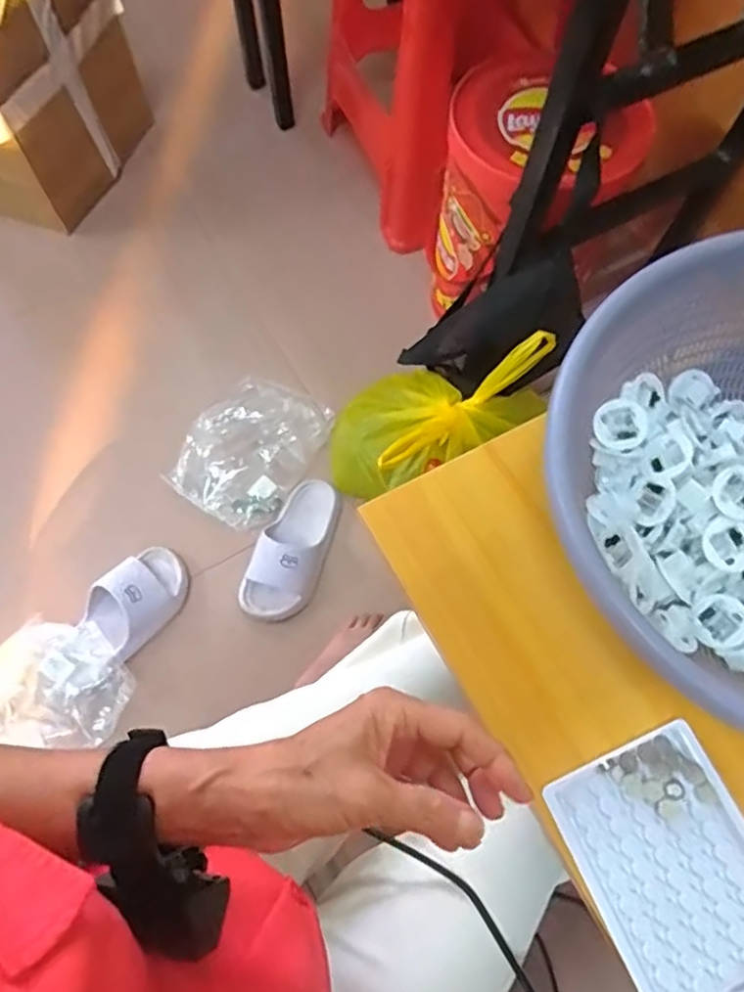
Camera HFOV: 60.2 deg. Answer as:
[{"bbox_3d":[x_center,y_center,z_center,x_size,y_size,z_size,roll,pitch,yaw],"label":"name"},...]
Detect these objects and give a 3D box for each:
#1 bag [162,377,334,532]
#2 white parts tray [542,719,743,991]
[{"bbox_3d":[-0.185,-0.071,0.987,0.174,0.054,0.234,32,71,13],"label":"bag"},{"bbox_3d":[0.167,0.206,0.354,0.097,0.009,0.129,-23,69,-9],"label":"white parts tray"}]

